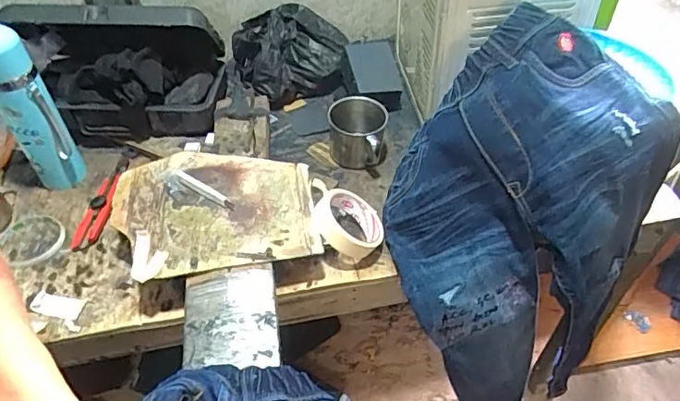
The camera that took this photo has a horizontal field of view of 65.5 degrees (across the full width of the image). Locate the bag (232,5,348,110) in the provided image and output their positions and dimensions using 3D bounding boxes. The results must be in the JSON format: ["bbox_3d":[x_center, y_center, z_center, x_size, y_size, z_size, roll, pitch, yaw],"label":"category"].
[{"bbox_3d":[-0.078,-0.246,0.887,0.181,0.118,0.132,-22,49,-17],"label":"bag"}]

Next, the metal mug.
[{"bbox_3d":[0.024,-0.096,0.770,0.088,0.075,0.077,11,48,13],"label":"metal mug"}]

